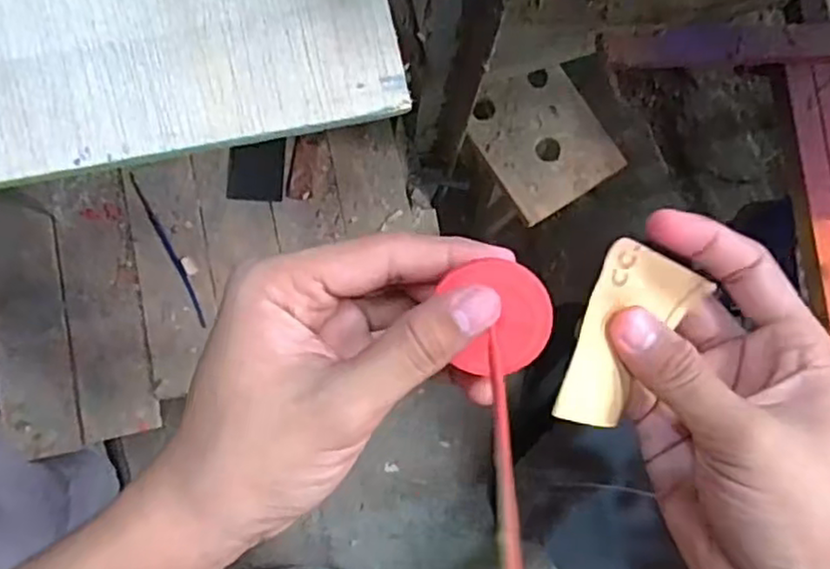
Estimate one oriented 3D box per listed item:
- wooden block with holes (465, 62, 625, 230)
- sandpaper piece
[{"bbox_3d":[0.093,-0.111,0.518,0.088,0.012,0.108,-31,85,-9],"label":"wooden block with holes"},{"bbox_3d":[0.071,0.020,0.231,0.035,0.025,0.060,21,80,0],"label":"sandpaper piece"}]

